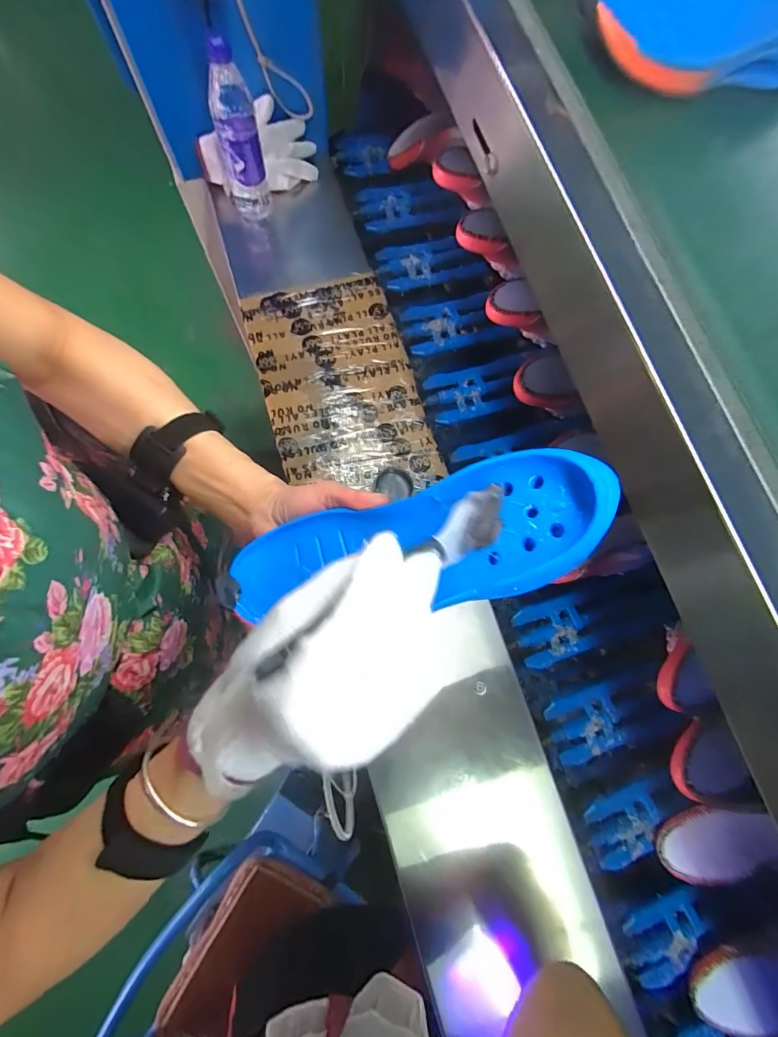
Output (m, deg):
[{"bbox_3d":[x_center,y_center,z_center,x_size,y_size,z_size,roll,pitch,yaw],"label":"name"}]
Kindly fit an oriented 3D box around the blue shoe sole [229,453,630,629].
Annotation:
[{"bbox_3d":[0.009,0.016,0.276,0.244,0.036,0.078,-10,70,21],"label":"blue shoe sole"}]

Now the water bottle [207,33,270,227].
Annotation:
[{"bbox_3d":[-0.245,-0.604,0.682,0.075,0.224,0.062,-16,73,-6],"label":"water bottle"}]

